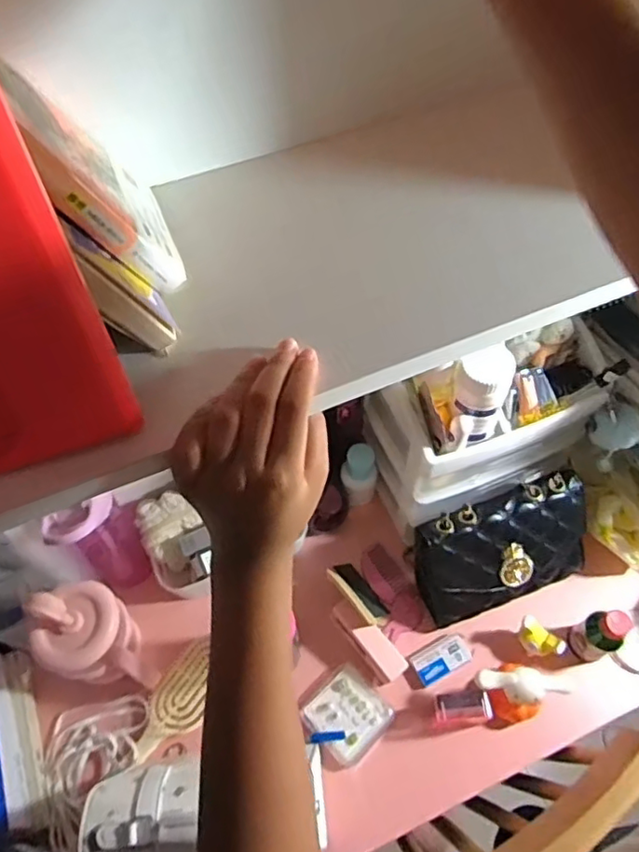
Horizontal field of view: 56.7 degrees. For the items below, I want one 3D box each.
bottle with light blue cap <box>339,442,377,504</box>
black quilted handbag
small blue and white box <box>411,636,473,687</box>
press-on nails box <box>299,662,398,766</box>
[{"bbox_3d":[0.052,0.064,0.771,0.047,0.086,0.045,-1,58,1],"label":"bottle with light blue cap"},{"bbox_3d":[0.220,0.148,0.708,0.206,0.112,0.098,-16,59,-8],"label":"black quilted handbag"},{"bbox_3d":[0.145,0.275,0.705,0.069,0.010,0.039,-27,61,-14],"label":"small blue and white box"},{"bbox_3d":[0.031,0.330,0.681,0.081,0.008,0.087,-40,65,-21],"label":"press-on nails box"}]

